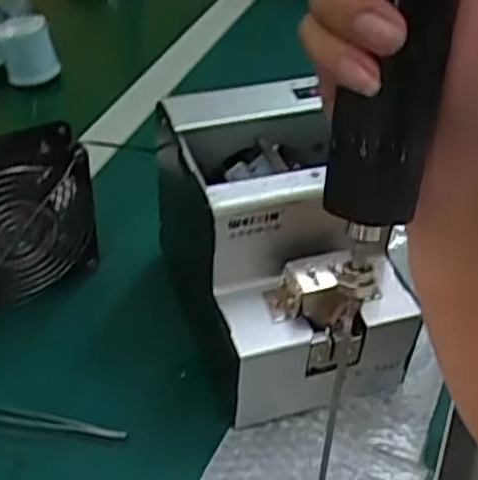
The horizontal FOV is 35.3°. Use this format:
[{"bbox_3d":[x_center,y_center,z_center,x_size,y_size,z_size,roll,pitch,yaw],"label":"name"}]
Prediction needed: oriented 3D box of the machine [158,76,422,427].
[{"bbox_3d":[0.029,0.002,0.511,0.121,0.143,0.181,-13,44,-16],"label":"machine"}]

